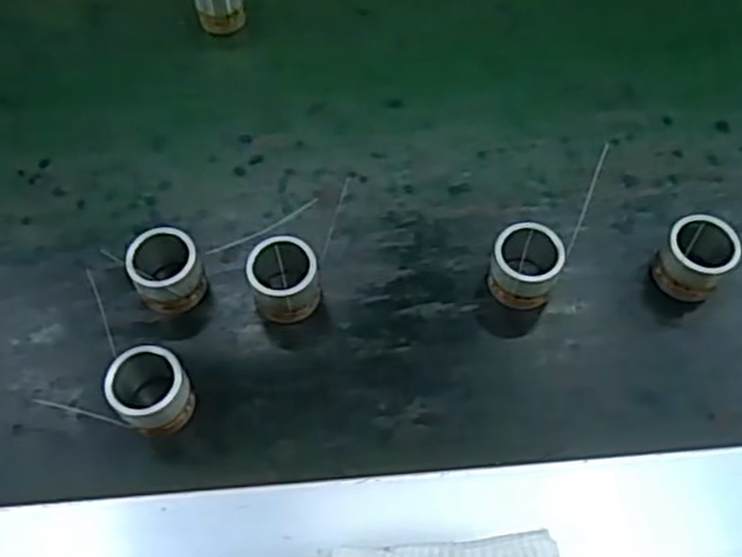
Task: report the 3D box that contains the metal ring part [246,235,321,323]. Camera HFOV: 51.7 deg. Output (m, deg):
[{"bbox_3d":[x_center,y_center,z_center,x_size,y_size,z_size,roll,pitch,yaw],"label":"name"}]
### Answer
[{"bbox_3d":[-0.032,0.002,0.283,0.025,0.026,0.025,0,60,0],"label":"metal ring part"}]

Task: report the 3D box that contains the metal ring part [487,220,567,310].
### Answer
[{"bbox_3d":[0.057,-0.005,0.282,0.024,0.029,0.027,23,62,13],"label":"metal ring part"}]

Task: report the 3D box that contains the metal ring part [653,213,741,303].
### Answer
[{"bbox_3d":[0.119,-0.006,0.283,0.024,0.026,0.022,0,60,0],"label":"metal ring part"}]

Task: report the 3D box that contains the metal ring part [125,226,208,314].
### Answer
[{"bbox_3d":[-0.076,-0.002,0.288,0.024,0.025,0.026,0,60,0],"label":"metal ring part"}]

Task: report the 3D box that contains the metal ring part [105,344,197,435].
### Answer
[{"bbox_3d":[-0.076,0.039,0.264,0.025,0.026,0.024,-30,64,-16],"label":"metal ring part"}]

